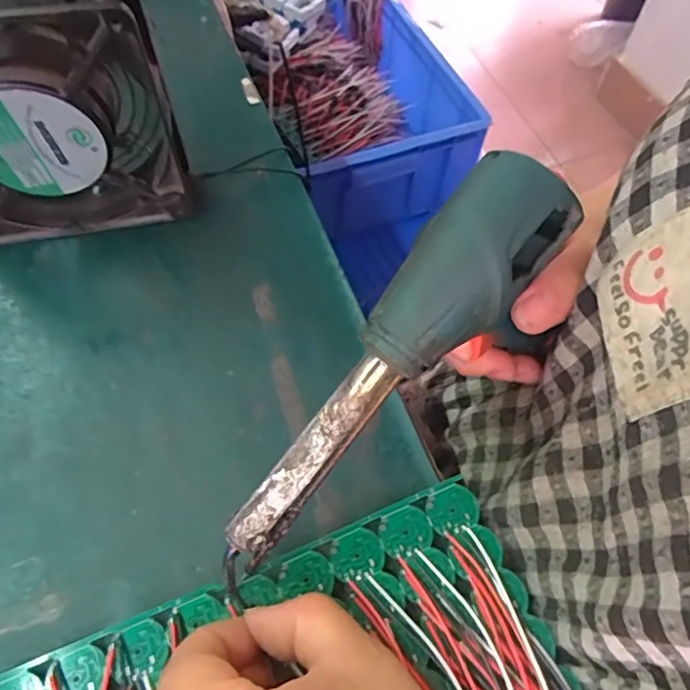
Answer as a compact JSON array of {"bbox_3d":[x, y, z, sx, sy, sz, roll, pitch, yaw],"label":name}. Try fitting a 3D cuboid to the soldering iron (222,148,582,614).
[{"bbox_3d":[0.015,0.011,0.205,0.040,0.025,0.172,41,92,20],"label":"soldering iron"}]

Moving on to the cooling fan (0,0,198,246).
[{"bbox_3d":[-0.146,-0.108,0.276,0.120,0.125,0.043,-11,60,-7],"label":"cooling fan"}]

